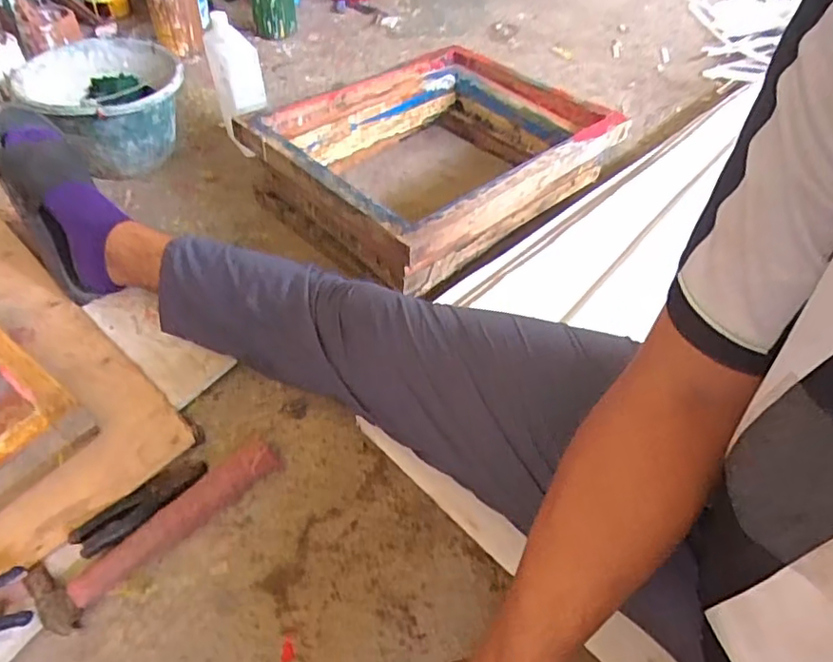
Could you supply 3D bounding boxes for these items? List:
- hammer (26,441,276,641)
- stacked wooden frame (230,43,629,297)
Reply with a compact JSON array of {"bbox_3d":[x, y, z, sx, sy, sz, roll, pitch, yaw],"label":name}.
[{"bbox_3d":[-0.274,0.203,0.629,0.261,0.028,0.071,-35,61,-27],"label":"hammer"},{"bbox_3d":[0.026,-0.283,0.977,0.491,0.184,0.392,-34,60,-27],"label":"stacked wooden frame"}]

